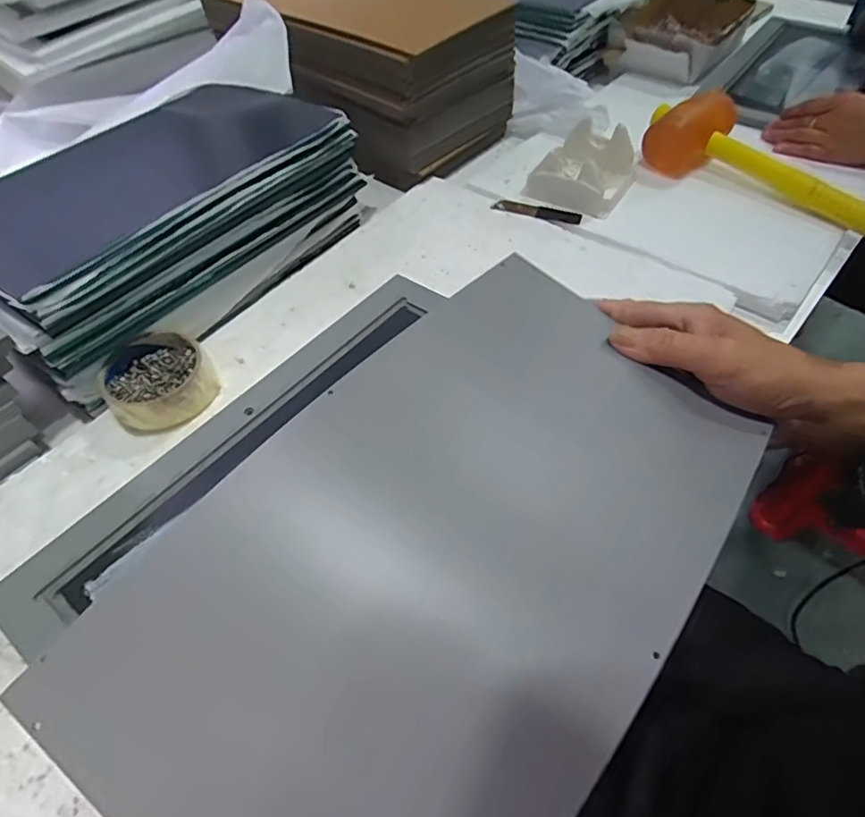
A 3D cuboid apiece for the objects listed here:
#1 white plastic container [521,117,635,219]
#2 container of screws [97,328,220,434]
[{"bbox_3d":[0.187,-0.296,0.682,0.109,0.052,0.142,22,55,19],"label":"white plastic container"},{"bbox_3d":[-0.233,-0.025,0.483,0.085,0.035,0.091,-28,55,-19],"label":"container of screws"}]

